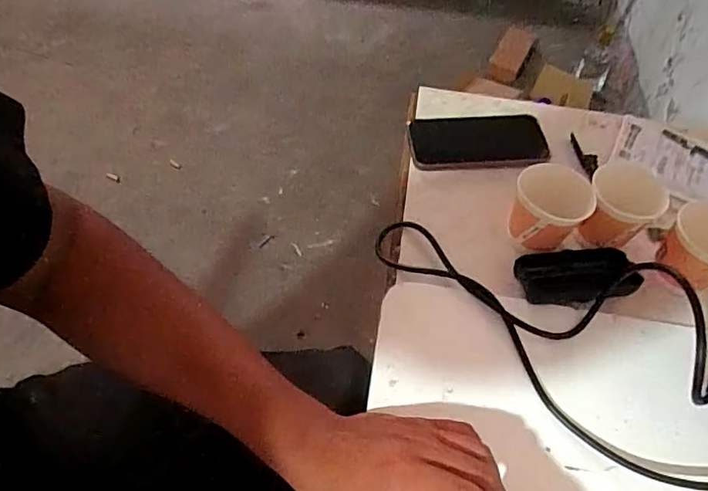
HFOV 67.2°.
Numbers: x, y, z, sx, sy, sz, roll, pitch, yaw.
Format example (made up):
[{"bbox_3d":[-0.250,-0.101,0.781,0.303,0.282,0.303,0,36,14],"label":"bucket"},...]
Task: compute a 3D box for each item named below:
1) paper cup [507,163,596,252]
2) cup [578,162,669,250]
[{"bbox_3d":[0.186,-0.034,0.517,0.067,0.066,0.064,2,55,-3],"label":"paper cup"},{"bbox_3d":[0.256,-0.034,0.521,0.066,0.067,0.067,2,55,-3],"label":"cup"}]

